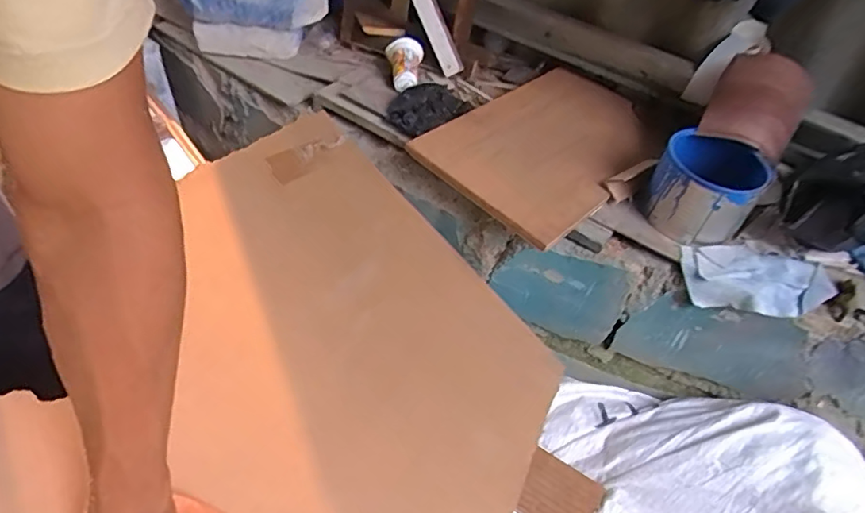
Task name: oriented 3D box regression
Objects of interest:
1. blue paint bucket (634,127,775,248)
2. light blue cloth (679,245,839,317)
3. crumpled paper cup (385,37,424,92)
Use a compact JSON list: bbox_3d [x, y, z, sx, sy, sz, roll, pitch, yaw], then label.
[{"bbox_3d":[0.419,-0.103,0.865,0.162,0.115,0.140,34,52,23],"label":"blue paint bucket"},{"bbox_3d":[0.491,0.037,0.844,0.223,0.043,0.112,8,47,1],"label":"light blue cloth"},{"bbox_3d":[-0.056,-0.375,1.070,0.073,0.052,0.117,4,47,-3],"label":"crumpled paper cup"}]

